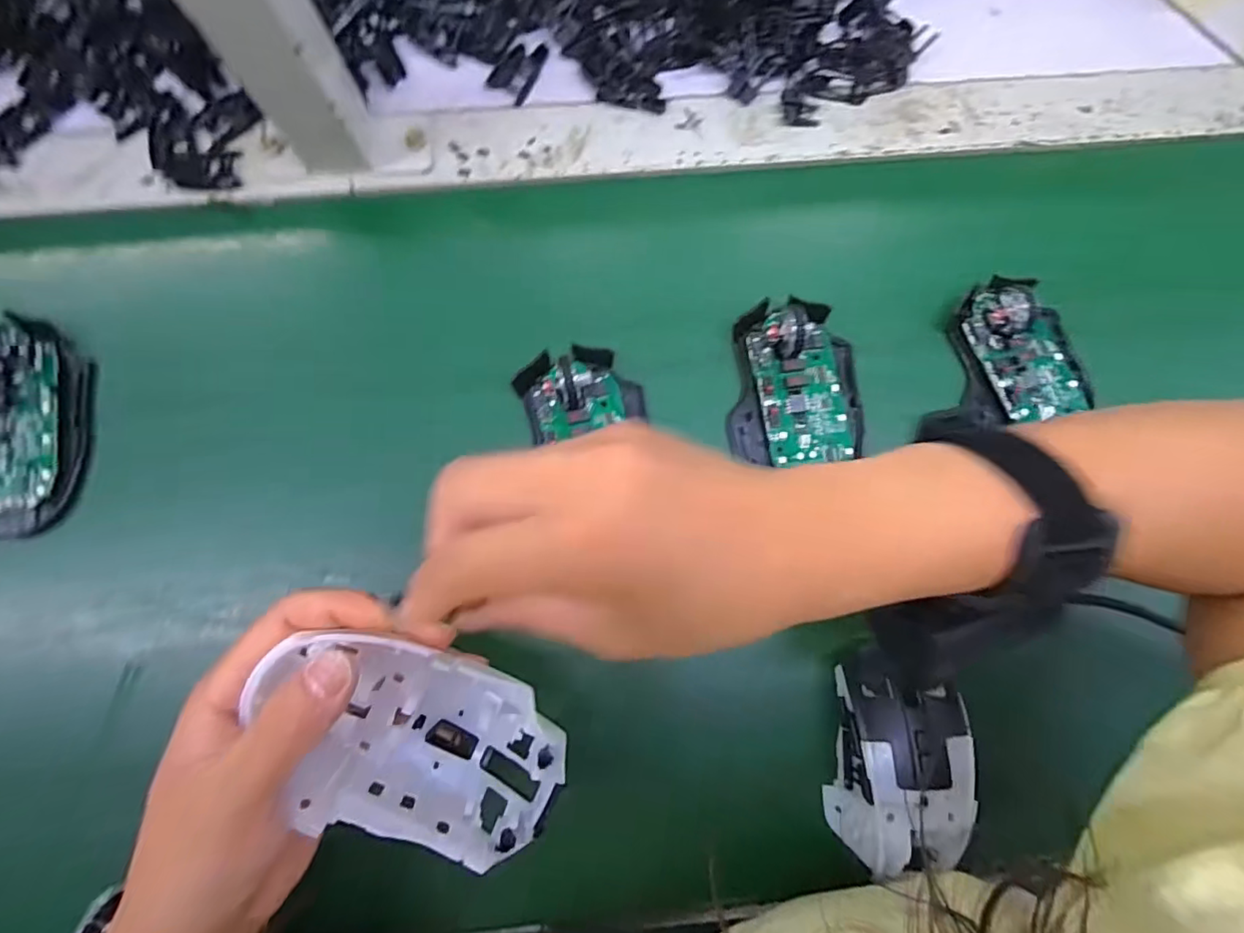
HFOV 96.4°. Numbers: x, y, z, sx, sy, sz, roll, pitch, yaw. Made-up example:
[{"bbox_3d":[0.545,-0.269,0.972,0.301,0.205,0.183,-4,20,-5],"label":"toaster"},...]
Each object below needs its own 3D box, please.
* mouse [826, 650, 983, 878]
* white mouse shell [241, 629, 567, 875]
[{"bbox_3d":[0.131,0.143,0.264,0.057,0.034,0.096,9,82,0],"label":"mouse"},{"bbox_3d":[-0.076,0.101,0.212,0.107,0.040,0.065,18,84,0],"label":"white mouse shell"}]

